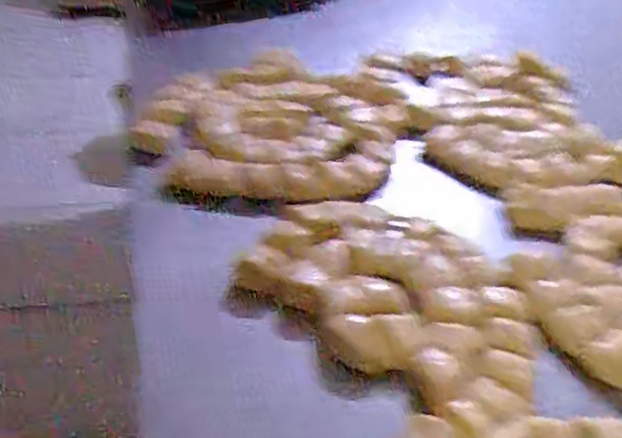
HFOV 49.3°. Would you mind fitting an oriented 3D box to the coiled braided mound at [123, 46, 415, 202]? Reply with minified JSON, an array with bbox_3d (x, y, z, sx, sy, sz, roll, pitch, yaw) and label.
[{"bbox_3d":[-0.027,-0.124,0.831,0.344,0.038,0.275,3,40,-3],"label":"coiled braided mound"}]

